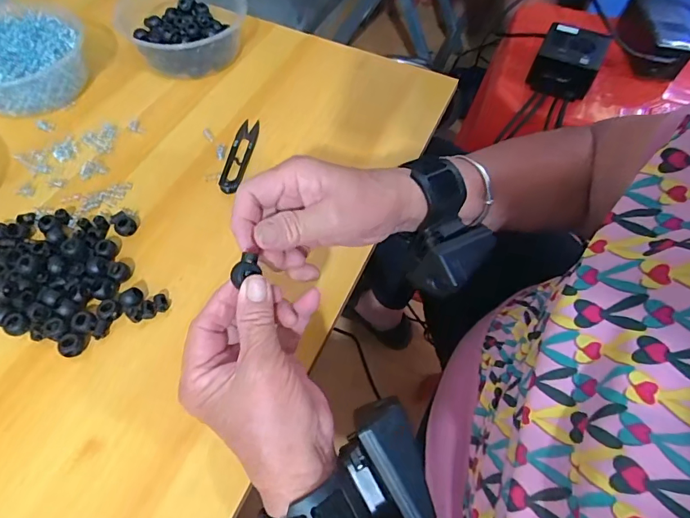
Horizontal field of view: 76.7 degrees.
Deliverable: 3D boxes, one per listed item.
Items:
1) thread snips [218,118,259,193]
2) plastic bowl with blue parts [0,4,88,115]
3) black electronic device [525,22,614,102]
[{"bbox_3d":[-0.105,-0.105,0.435,0.023,0.005,0.098,9,60,2],"label":"thread snips"},{"bbox_3d":[-0.343,-0.210,0.460,0.135,0.053,0.121,-37,68,-22],"label":"plastic bowl with blue parts"},{"bbox_3d":[0.270,-0.240,0.531,0.071,0.055,0.065,28,62,13],"label":"black electronic device"}]

